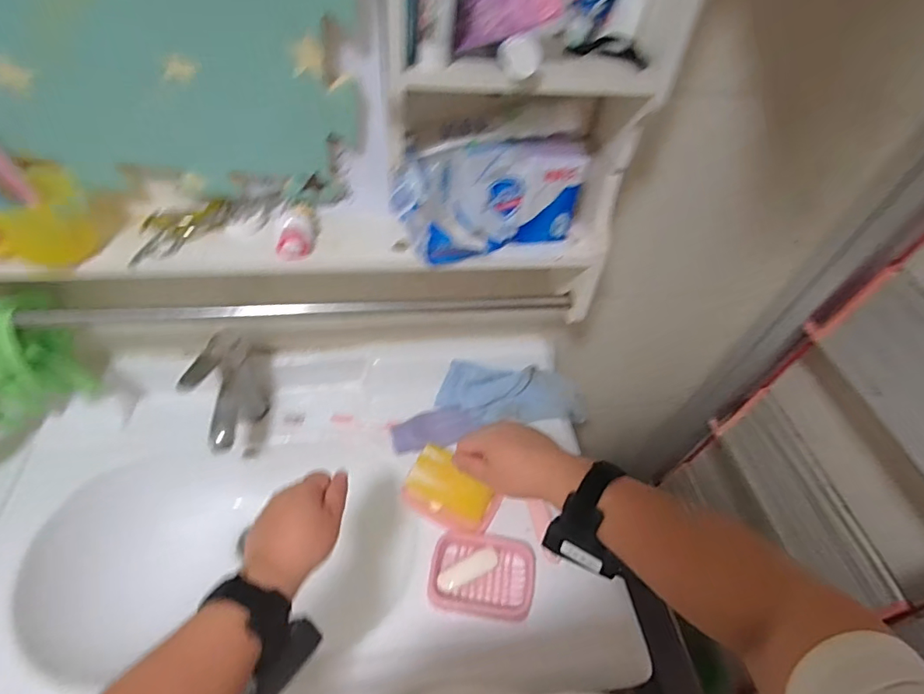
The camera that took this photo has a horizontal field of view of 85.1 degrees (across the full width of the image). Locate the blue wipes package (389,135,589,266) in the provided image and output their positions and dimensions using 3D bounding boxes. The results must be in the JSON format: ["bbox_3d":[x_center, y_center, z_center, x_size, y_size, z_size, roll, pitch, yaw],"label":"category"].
[{"bbox_3d":[0.026,-0.158,0.528,0.192,0.103,0.076,-16,50,-19],"label":"blue wipes package"}]

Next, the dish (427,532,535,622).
[{"bbox_3d":[0.024,0.280,0.624,0.125,0.031,0.095,9,47,3],"label":"dish"}]

